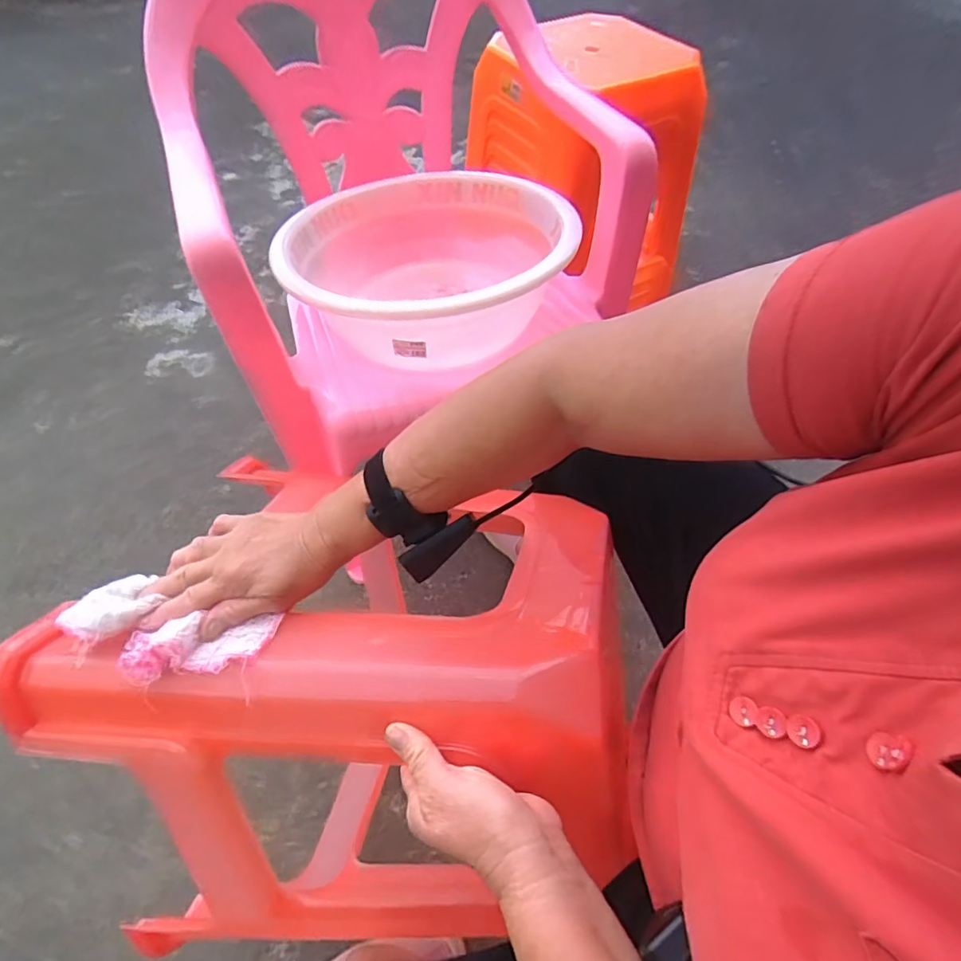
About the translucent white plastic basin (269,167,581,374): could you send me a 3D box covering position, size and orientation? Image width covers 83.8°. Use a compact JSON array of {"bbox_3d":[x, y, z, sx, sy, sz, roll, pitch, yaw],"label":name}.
[{"bbox_3d":[-0.072,-0.287,0.731,0.367,0.157,0.377,0,54,0],"label":"translucent white plastic basin"}]

